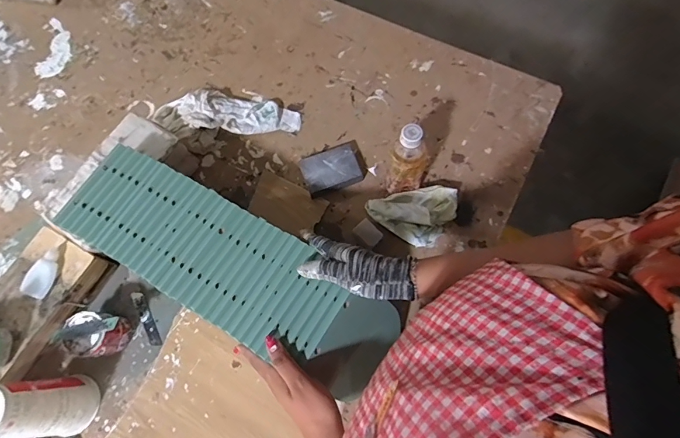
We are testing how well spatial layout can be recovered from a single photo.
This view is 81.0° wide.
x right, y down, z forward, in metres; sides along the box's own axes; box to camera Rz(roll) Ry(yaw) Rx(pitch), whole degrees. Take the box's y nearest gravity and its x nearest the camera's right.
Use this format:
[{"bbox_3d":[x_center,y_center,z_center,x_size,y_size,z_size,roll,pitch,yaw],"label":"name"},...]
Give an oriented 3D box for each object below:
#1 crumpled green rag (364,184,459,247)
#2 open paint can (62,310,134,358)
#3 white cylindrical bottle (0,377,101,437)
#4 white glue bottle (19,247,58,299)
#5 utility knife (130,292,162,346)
[{"bbox_3d":[0.125,-0.002,0.660,0.144,0.042,0.091,-10,71,-1],"label":"crumpled green rag"},{"bbox_3d":[-0.364,0.178,0.609,0.063,0.082,0.060,-1,71,2],"label":"open paint can"},{"bbox_3d":[-0.412,0.258,0.533,0.070,0.162,0.075,-1,71,2],"label":"white cylindrical bottle"},{"bbox_3d":[-0.450,0.081,0.602,0.033,0.016,0.073,16,72,8],"label":"white glue bottle"},{"bbox_3d":[-0.319,0.164,0.654,0.017,0.004,0.098,-30,72,-7],"label":"utility knife"}]

